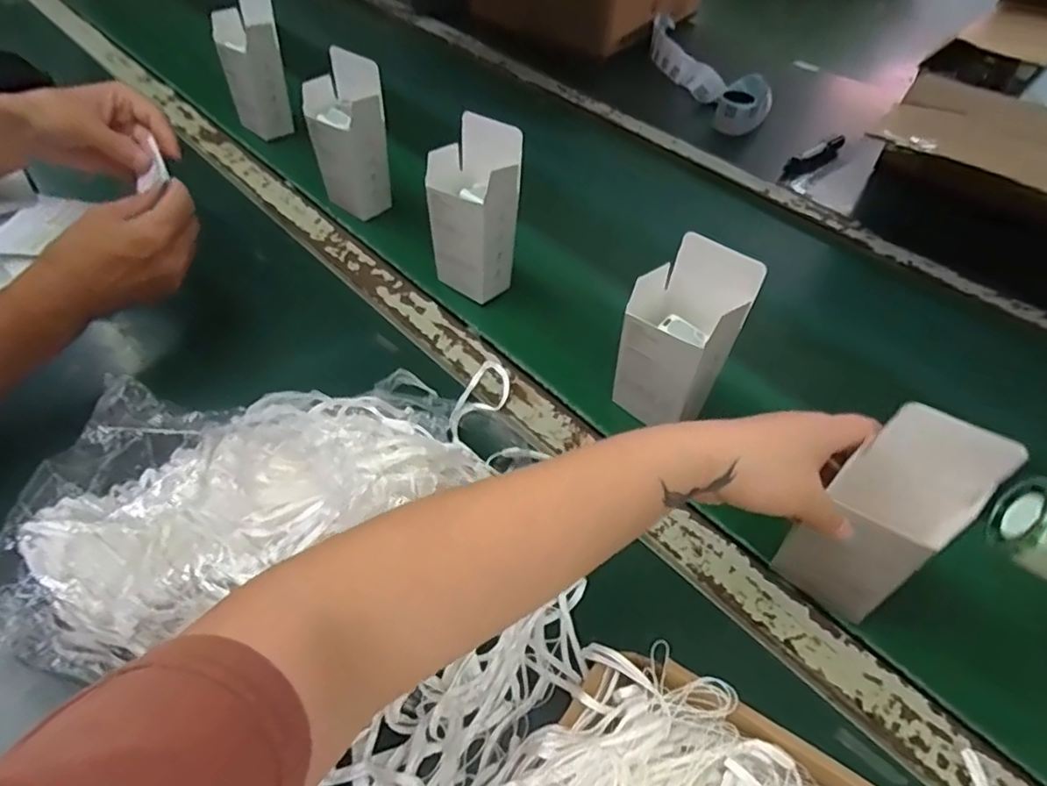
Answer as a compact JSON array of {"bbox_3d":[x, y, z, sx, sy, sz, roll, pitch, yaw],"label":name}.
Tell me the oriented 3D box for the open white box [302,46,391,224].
[{"bbox_3d":[-0.181,-0.263,0.640,0.065,0.142,0.055,36,56,25],"label":"open white box"}]

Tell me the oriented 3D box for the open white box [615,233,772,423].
[{"bbox_3d":[0.113,-0.038,0.459,0.070,0.143,0.051,34,56,24],"label":"open white box"}]

